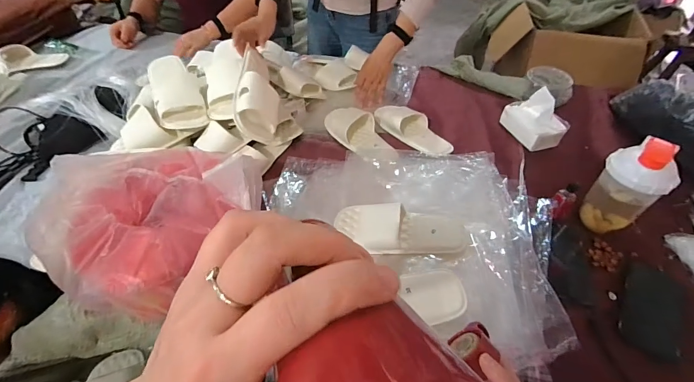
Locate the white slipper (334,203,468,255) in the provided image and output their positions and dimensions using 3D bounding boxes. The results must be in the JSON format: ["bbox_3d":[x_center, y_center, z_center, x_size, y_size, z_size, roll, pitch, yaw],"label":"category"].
[{"bbox_3d":[0.097,0.060,0.588,0.239,0.045,0.107,5,47,4],"label":"white slipper"}]

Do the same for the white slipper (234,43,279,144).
[{"bbox_3d":[-0.211,-0.239,0.780,0.083,0.113,0.268,-7,48,-7],"label":"white slipper"}]

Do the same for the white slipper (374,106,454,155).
[{"bbox_3d":[0.172,-0.168,0.850,0.109,0.054,0.233,-34,56,-28],"label":"white slipper"}]

